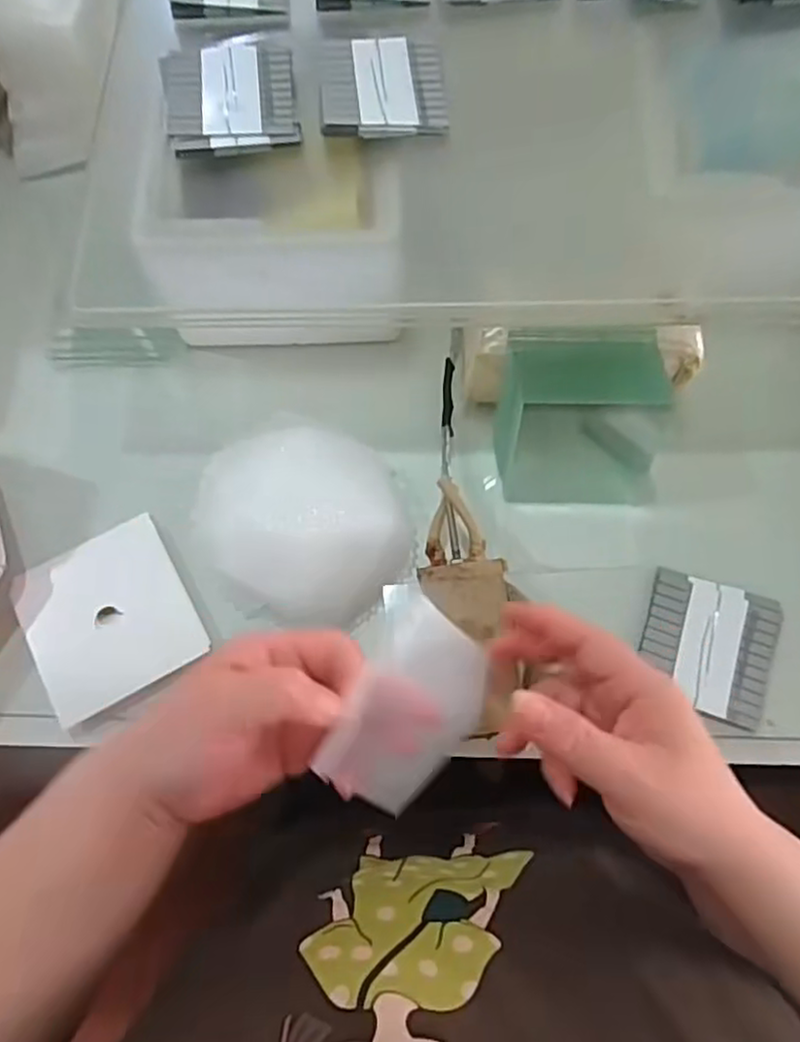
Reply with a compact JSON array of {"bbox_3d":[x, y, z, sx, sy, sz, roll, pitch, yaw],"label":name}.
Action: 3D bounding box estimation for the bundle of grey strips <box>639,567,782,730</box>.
[{"bbox_3d":[0.192,0.077,0.418,0.078,0.004,0.081,18,70,7],"label":"bundle of grey strips"}]

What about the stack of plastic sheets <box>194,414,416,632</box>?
[{"bbox_3d":[-0.062,-0.002,0.443,0.146,0.020,0.126,39,74,14],"label":"stack of plastic sheets"}]

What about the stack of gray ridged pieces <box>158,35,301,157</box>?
[{"bbox_3d":[-0.108,-0.271,0.431,0.080,0.012,0.088,-9,70,-3],"label":"stack of gray ridged pieces"}]

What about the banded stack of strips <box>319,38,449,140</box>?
[{"bbox_3d":[-0.012,-0.279,0.432,0.077,0.011,0.084,-5,70,-1],"label":"banded stack of strips"}]

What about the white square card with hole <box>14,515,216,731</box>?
[{"bbox_3d":[-0.185,0.058,0.426,0.096,0.004,0.106,-29,72,-11],"label":"white square card with hole"}]

